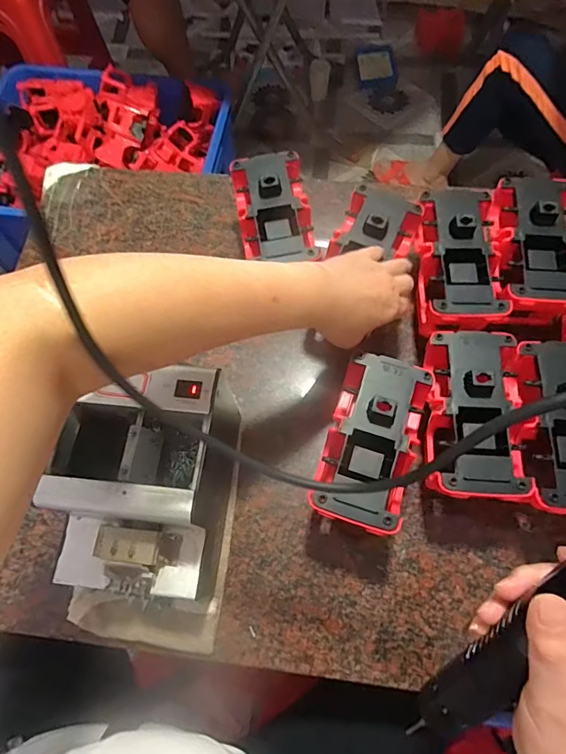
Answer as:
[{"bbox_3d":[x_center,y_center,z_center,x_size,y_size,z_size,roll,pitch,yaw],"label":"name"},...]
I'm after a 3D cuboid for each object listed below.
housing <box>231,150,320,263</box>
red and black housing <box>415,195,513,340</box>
[{"bbox_3d":[-0.005,-0.183,0.510,0.079,0.049,0.143,-10,67,-2],"label":"housing"},{"bbox_3d":[0.182,-0.120,0.479,0.089,0.056,0.166,5,68,4],"label":"red and black housing"}]

